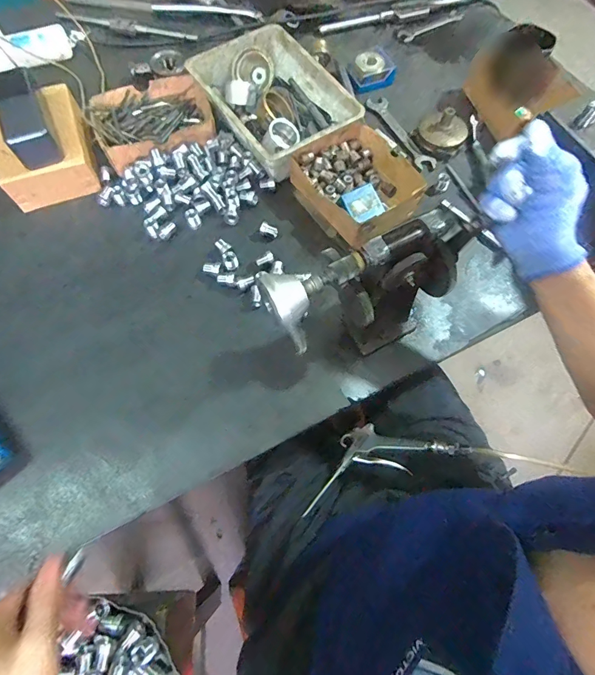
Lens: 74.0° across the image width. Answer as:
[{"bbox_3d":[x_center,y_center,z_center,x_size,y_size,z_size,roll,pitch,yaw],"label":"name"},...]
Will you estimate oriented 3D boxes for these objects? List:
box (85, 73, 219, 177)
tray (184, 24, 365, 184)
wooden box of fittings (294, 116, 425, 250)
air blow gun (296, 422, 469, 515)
[{"bbox_3d":[-0.223,-0.335,0.613,0.179,0.039,0.145,-26,70,-12],"label":"box"},{"bbox_3d":[-0.035,-0.364,0.614,0.168,0.065,0.236,-32,72,-14],"label":"tray"},{"bbox_3d":[0.089,-0.231,0.578,0.158,0.046,0.184,-35,72,-15],"label":"wooden box of fittings"},{"bbox_3d":[0.114,0.173,0.576,0.232,0.027,0.093,-22,43,-1],"label":"air blow gun"}]

